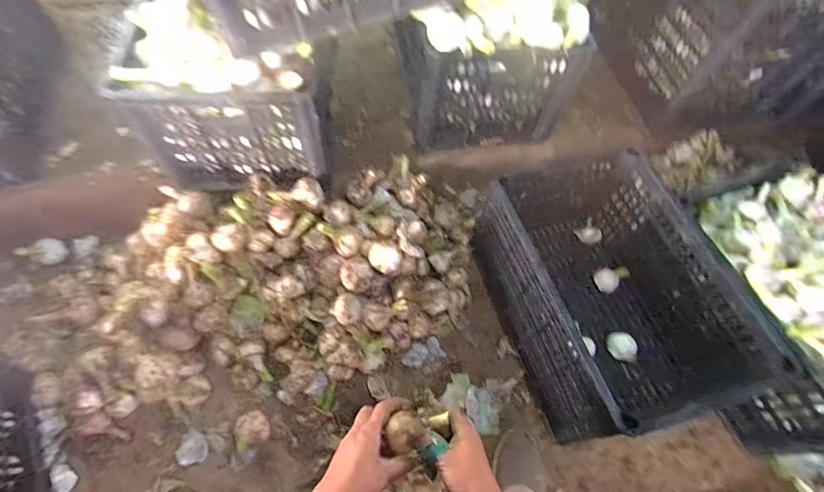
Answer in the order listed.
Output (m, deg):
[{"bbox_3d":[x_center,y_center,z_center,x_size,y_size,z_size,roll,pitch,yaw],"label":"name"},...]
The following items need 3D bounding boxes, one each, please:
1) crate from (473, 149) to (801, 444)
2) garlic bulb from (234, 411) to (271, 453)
[{"bbox_3d":[0.339,0.069,0.737,0.304,0.244,0.493,-13,66,-10],"label":"crate"},{"bbox_3d":[-0.264,0.300,0.658,0.050,0.040,0.050,-26,69,-15],"label":"garlic bulb"}]

